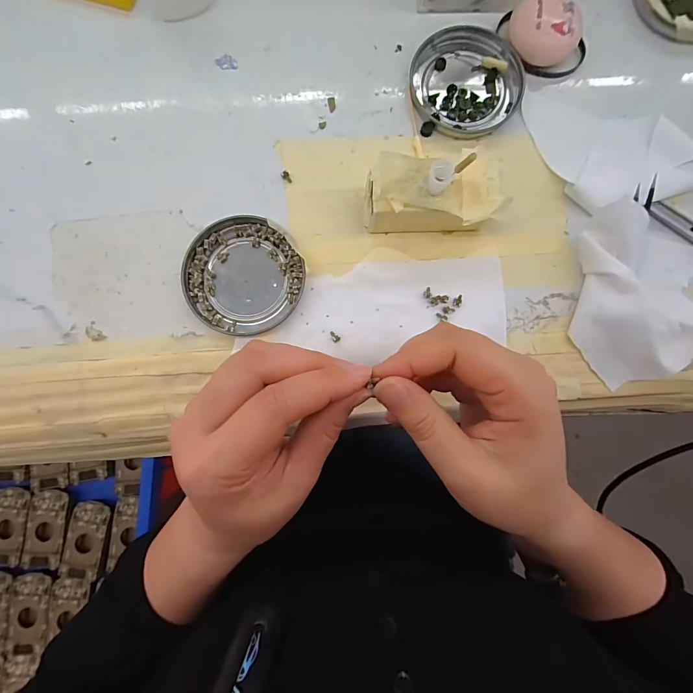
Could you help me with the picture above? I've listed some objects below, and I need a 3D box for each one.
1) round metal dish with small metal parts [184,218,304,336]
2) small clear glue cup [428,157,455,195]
[{"bbox_3d":[-0.069,-0.048,0.247,0.079,0.009,0.077,0,85,0],"label":"round metal dish with small metal parts"},{"bbox_3d":[0.055,-0.099,0.216,0.013,0.018,0.015,25,85,2],"label":"small clear glue cup"}]

